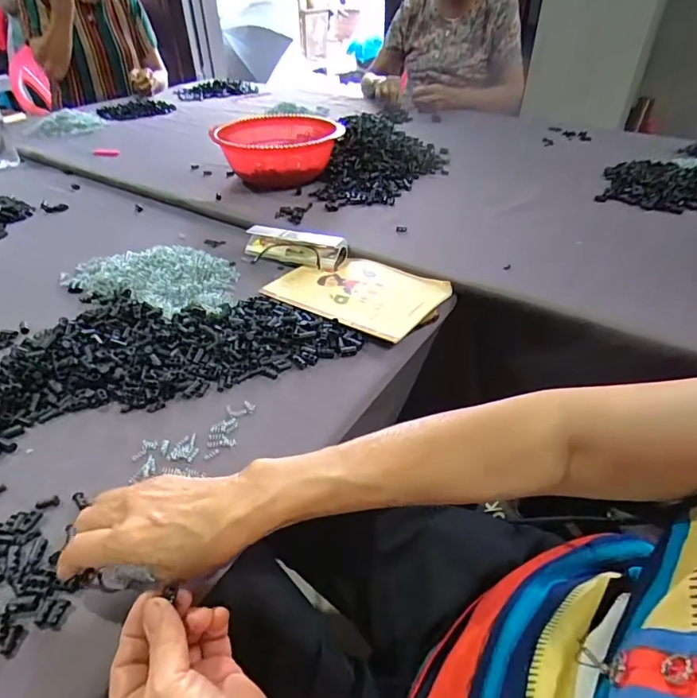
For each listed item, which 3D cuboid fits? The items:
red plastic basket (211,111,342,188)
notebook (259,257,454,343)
[{"bbox_3d":[-0.130,-0.376,0.907,0.228,0.094,0.237,-2,39,1],"label":"red plastic basket"},{"bbox_3d":[0.010,-0.080,0.608,0.204,0.008,0.138,21,45,26],"label":"notebook"}]

